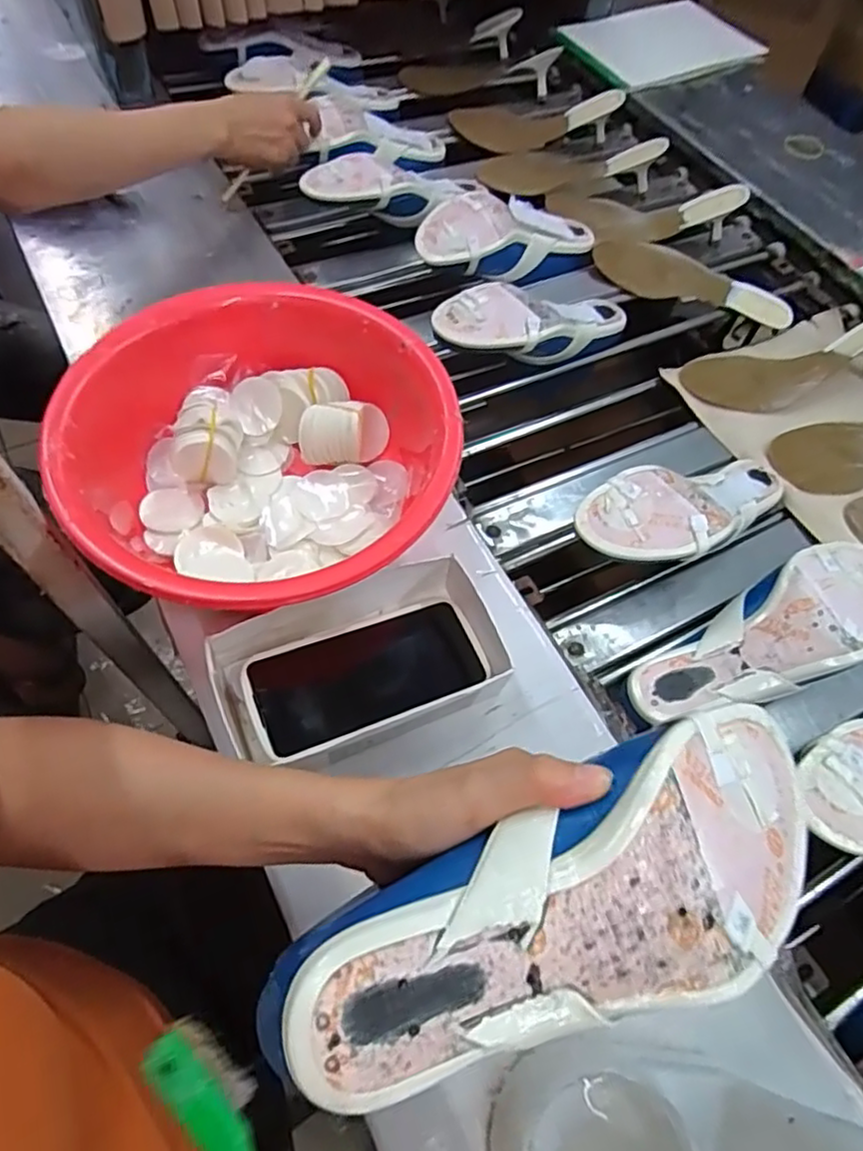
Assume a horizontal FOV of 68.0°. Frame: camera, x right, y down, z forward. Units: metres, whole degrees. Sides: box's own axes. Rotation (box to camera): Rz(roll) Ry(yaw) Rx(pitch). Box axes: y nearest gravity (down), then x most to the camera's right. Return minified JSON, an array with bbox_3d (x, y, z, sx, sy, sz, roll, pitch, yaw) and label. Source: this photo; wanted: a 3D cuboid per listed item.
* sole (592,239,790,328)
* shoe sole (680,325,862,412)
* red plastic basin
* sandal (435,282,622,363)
[{"bbox_3d":[0.326,-0.368,0.799,0.246,0.016,0.080,12,76,0],"label":"sole"},{"bbox_3d":[0.404,-0.237,0.710,0.247,0.034,0.088,-17,63,0],"label":"shoe sole"},{"bbox_3d":[-0.125,-0.082,0.498,0.267,0.114,0.273,2,61,-3],"label":"red plastic basin"},{"bbox_3d":[0.121,-0.269,0.686,0.252,0.059,0.093,-14,62,-29],"label":"sandal"}]

